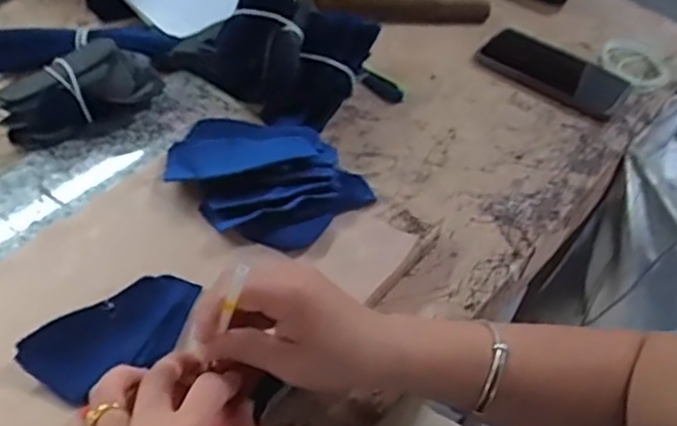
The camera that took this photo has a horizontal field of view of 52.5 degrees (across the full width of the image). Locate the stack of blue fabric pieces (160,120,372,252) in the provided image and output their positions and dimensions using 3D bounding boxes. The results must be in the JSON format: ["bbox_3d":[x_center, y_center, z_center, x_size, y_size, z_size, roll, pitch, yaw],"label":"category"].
[{"bbox_3d":[-0.058,-0.036,0.555,0.138,0.038,0.125,37,54,24],"label":"stack of blue fabric pieces"}]

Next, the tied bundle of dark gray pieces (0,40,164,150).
[{"bbox_3d":[-0.221,-0.102,0.591,0.135,0.052,0.058,-22,54,-24],"label":"tied bundle of dark gray pieces"}]

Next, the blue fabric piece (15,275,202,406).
[{"bbox_3d":[-0.143,0.077,0.454,0.059,0.017,0.114,35,54,23],"label":"blue fabric piece"}]

